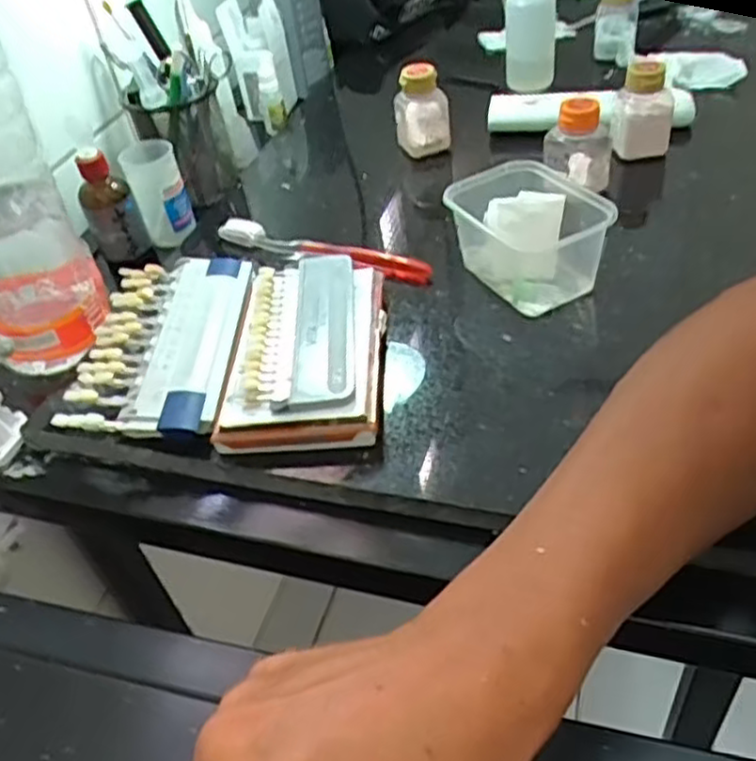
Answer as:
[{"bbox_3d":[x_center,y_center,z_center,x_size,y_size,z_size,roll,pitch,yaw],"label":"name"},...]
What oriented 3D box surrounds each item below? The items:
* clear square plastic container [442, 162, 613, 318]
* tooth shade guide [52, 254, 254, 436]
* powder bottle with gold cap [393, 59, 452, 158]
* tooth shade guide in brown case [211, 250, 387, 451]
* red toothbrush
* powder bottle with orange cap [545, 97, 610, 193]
[{"bbox_3d":[0.101,-0.096,0.503,0.084,0.067,0.110,-18,44,-9],"label":"clear square plastic container"},{"bbox_3d":[-0.143,-0.031,0.496,0.094,0.019,0.175,-5,43,5],"label":"tooth shade guide"},{"bbox_3d":[0.041,-0.241,0.670,0.046,0.094,0.035,-11,43,-1],"label":"powder bottle with gold cap"},{"bbox_3d":[-0.044,-0.027,0.469,0.092,0.026,0.159,-3,43,7],"label":"tooth shade guide in brown case"},{"bbox_3d":[-0.048,-0.103,0.567,0.189,0.015,0.019,15,48,24],"label":"red toothbrush"},{"bbox_3d":[0.158,-0.189,0.579,0.052,0.075,0.050,5,45,15],"label":"powder bottle with orange cap"}]

